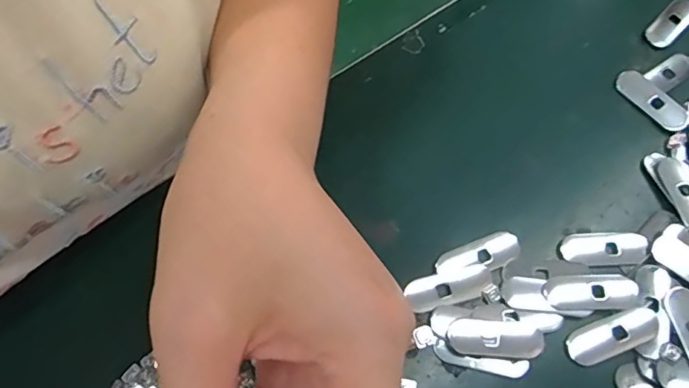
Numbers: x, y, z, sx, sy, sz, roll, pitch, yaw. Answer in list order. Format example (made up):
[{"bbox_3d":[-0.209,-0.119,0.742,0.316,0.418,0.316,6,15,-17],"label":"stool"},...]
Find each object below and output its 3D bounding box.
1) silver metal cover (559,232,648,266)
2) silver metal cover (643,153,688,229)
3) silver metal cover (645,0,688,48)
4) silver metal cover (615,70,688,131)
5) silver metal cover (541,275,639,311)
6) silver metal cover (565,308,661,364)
[{"bbox_3d":[0.150,0.032,0.302,0.049,0.004,0.020,1,66,0],"label":"silver metal cover"},{"bbox_3d":[0.203,-0.002,0.313,0.022,0.005,0.054,-14,66,-7],"label":"silver metal cover"},{"bbox_3d":[0.234,-0.122,0.373,0.020,0.004,0.048,40,71,16],"label":"silver metal cover"},{"bbox_3d":[0.203,-0.062,0.346,0.018,0.005,0.051,-33,70,-14],"label":"silver metal cover"},{"bbox_3d":[0.136,0.054,0.288,0.049,0.005,0.019,0,66,0],"label":"silver metal cover"},{"bbox_3d":[0.145,0.076,0.281,0.050,0.007,0.019,-18,67,-8],"label":"silver metal cover"}]

